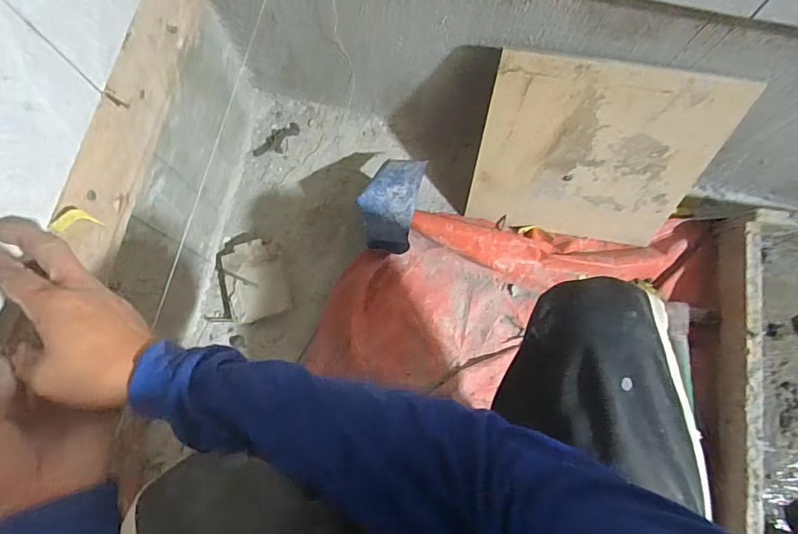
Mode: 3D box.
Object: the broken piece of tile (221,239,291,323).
[{"bbox_3d":[-0.225,0.017,0.767,0.102,0.042,0.135,-15,77,-3],"label":"broken piece of tile"}]

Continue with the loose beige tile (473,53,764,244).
[{"bbox_3d":[0.257,-0.142,0.665,0.290,0.289,0.013,9,54,4],"label":"loose beige tile"}]

